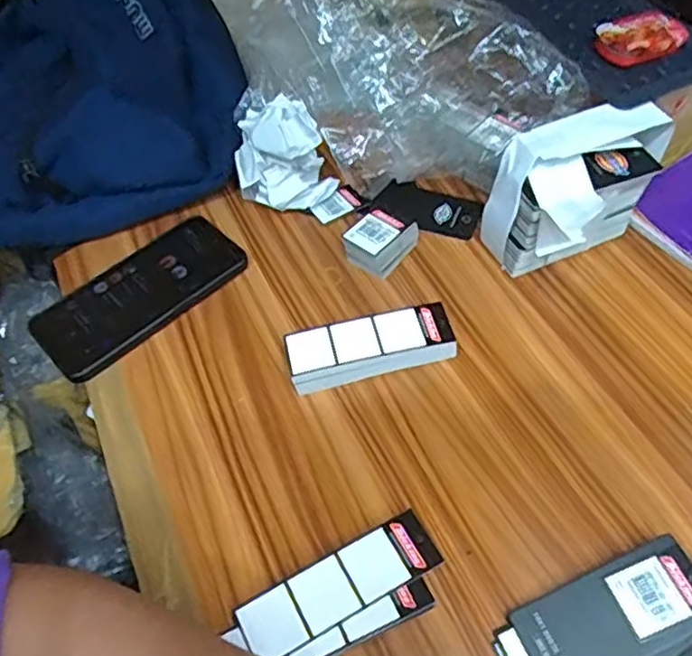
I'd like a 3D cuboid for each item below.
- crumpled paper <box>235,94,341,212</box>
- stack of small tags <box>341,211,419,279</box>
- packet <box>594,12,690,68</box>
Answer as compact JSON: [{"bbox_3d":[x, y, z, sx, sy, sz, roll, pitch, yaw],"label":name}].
[{"bbox_3d":[-0.054,-0.152,0.563,0.083,0.100,0.064,10,55,12],"label":"crumpled paper"},{"bbox_3d":[0.029,-0.074,0.540,0.041,0.032,0.053,36,63,27],"label":"stack of small tags"},{"bbox_3d":[0.231,-0.228,0.511,0.067,0.017,0.047,-32,57,-18],"label":"packet"}]

